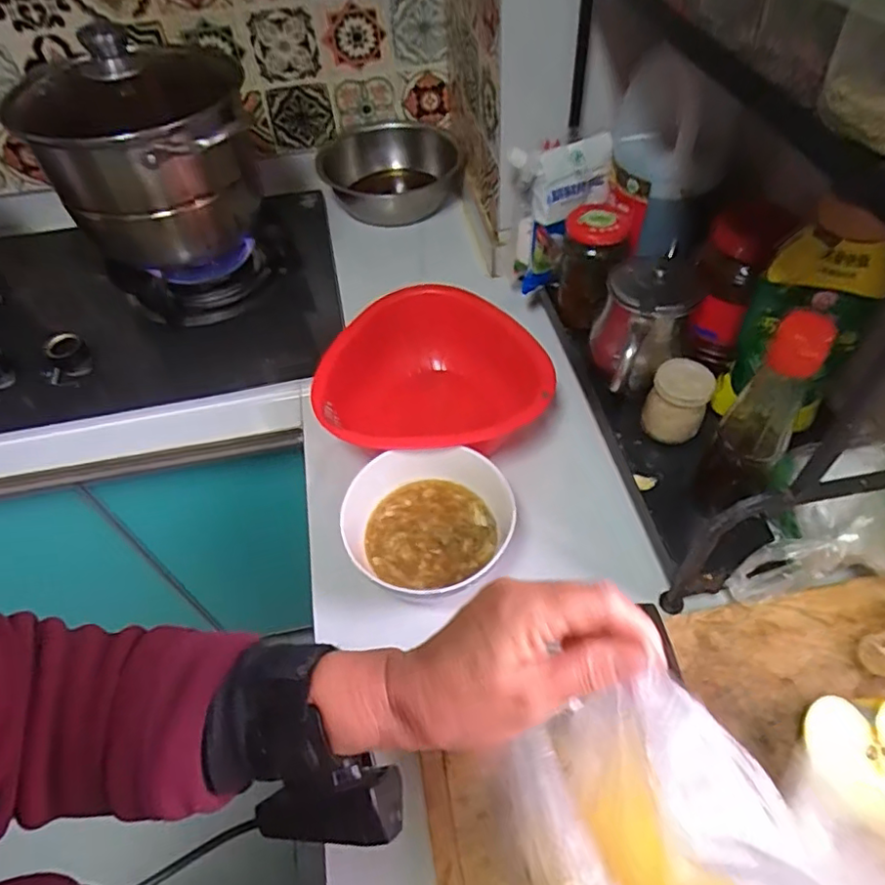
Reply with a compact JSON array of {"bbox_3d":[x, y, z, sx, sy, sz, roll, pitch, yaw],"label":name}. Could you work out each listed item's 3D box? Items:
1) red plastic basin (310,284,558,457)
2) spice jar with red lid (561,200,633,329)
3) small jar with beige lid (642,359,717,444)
[{"bbox_3d":[-0.010,-0.053,0.660,0.225,0.123,0.223,-2,52,3],"label":"red plastic basin"},{"bbox_3d":[0.169,-0.196,0.678,0.063,0.129,0.064,-2,52,3],"label":"spice jar with red lid"},{"bbox_3d":[0.228,-0.039,0.585,0.059,0.076,0.051,18,55,17],"label":"small jar with beige lid"}]

